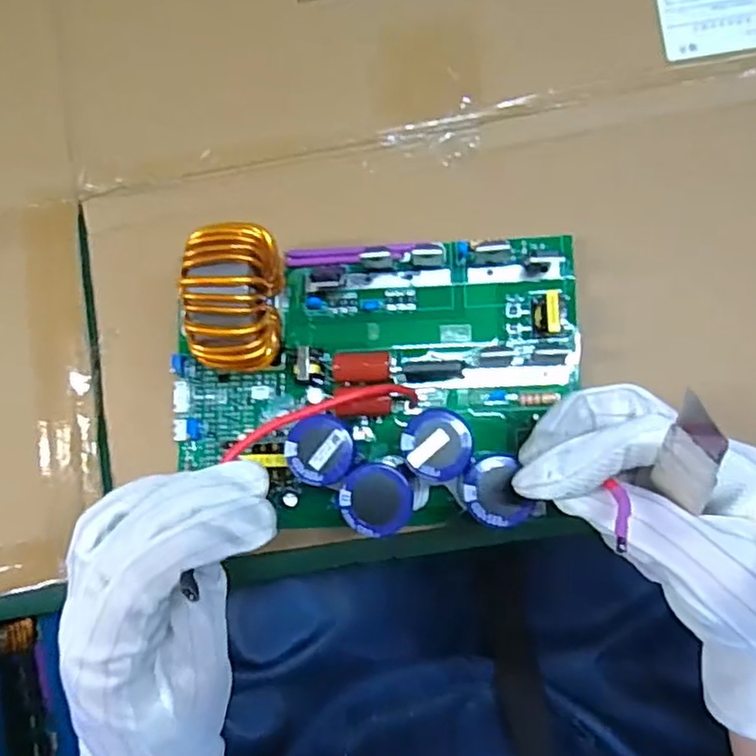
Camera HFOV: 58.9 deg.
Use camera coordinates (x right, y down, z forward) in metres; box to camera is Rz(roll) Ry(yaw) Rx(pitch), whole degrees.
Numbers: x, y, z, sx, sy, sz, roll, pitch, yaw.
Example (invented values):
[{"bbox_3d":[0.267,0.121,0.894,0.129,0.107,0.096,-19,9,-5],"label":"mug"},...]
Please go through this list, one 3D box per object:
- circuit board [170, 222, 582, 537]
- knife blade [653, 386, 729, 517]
[{"bbox_3d":[-0.004,-0.002,0.301,0.191,0.061,0.129,-2,83,5],"label":"circuit board"},{"bbox_3d":[0.101,0.026,0.216,0.004,0.060,0.017,-34,56,-11],"label":"knife blade"}]

